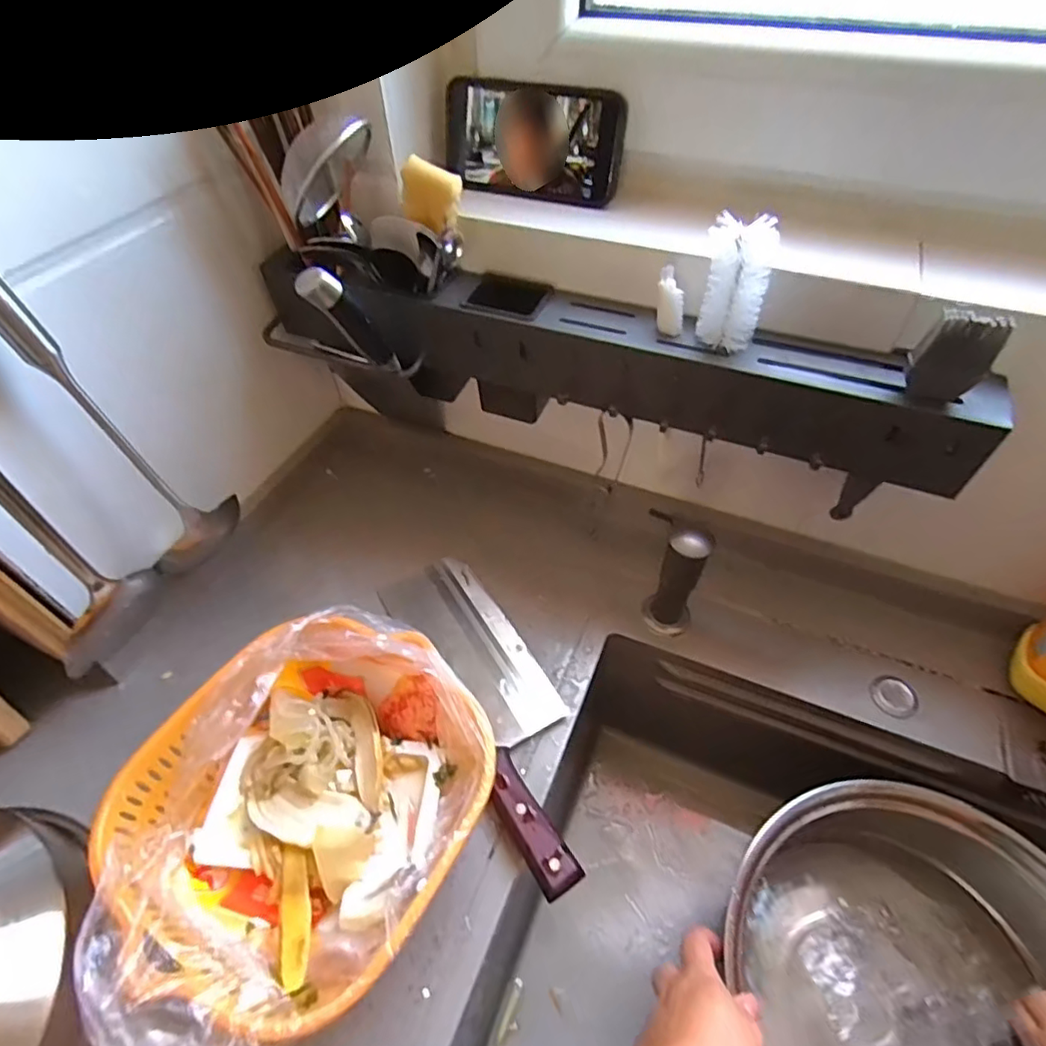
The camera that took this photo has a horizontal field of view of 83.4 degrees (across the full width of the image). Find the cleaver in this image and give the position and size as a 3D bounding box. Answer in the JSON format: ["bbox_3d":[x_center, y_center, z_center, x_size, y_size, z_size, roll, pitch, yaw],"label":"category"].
[{"bbox_3d":[-0.024,0.145,0.509,0.091,0.027,0.306,-26,54,-19],"label":"cleaver"}]

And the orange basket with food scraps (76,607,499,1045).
[{"bbox_3d":[-0.149,0.203,0.412,0.251,0.100,0.224,-31,56,-22],"label":"orange basket with food scraps"}]

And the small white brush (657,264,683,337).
[{"bbox_3d":[0.110,-0.166,0.438,0.012,0.049,0.019,-15,24,-11],"label":"small white brush"}]

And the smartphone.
[{"bbox_3d":[0.007,-0.312,0.482,0.152,0.076,0.011,17,36,17],"label":"smartphone"}]

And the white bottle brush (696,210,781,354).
[{"bbox_3d":[0.146,-0.164,0.406,0.043,0.083,0.027,14,52,13],"label":"white bottle brush"}]

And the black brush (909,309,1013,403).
[{"bbox_3d":[0.266,-0.100,0.366,0.041,0.061,0.016,15,52,13],"label":"black brush"}]

